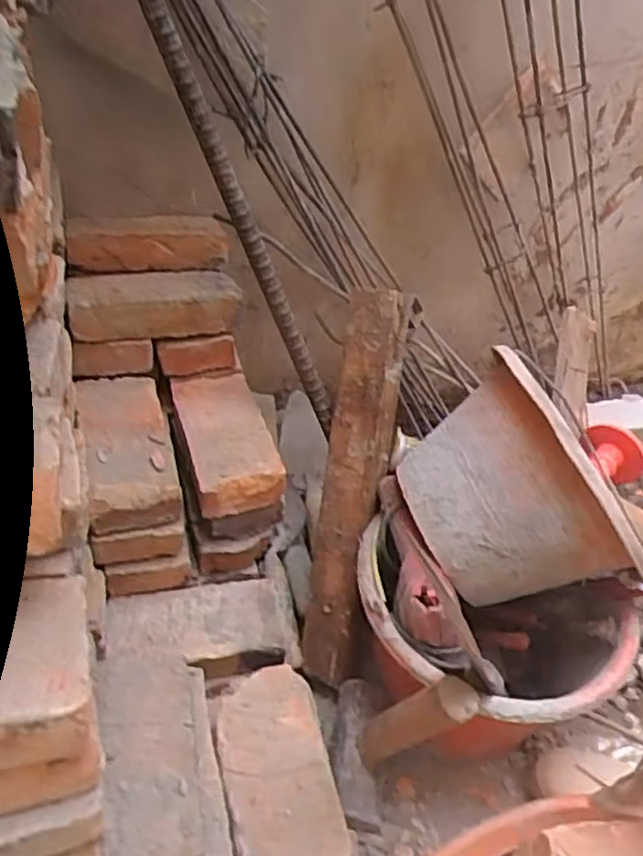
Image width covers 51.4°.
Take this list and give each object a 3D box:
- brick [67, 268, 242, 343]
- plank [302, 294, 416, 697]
[{"bbox_3d":[-0.194,-0.151,0.778,0.184,0.044,0.097,-6,41,-17],"label":"brick"},{"bbox_3d":[0.033,0.068,0.733,0.065,0.429,0.033,9,6,1],"label":"plank"}]

